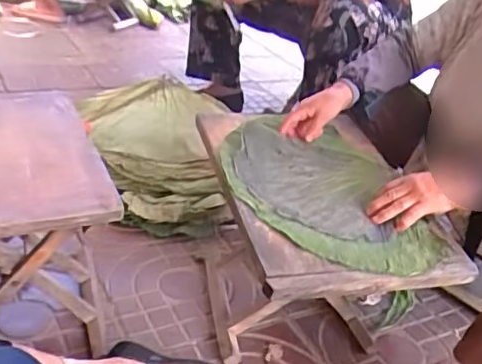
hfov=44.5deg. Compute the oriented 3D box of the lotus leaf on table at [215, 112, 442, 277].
[{"bbox_3d":[0.129,0.006,0.939,0.289,0.052,0.369,2,30,-10],"label":"lotus leaf on table"}]

